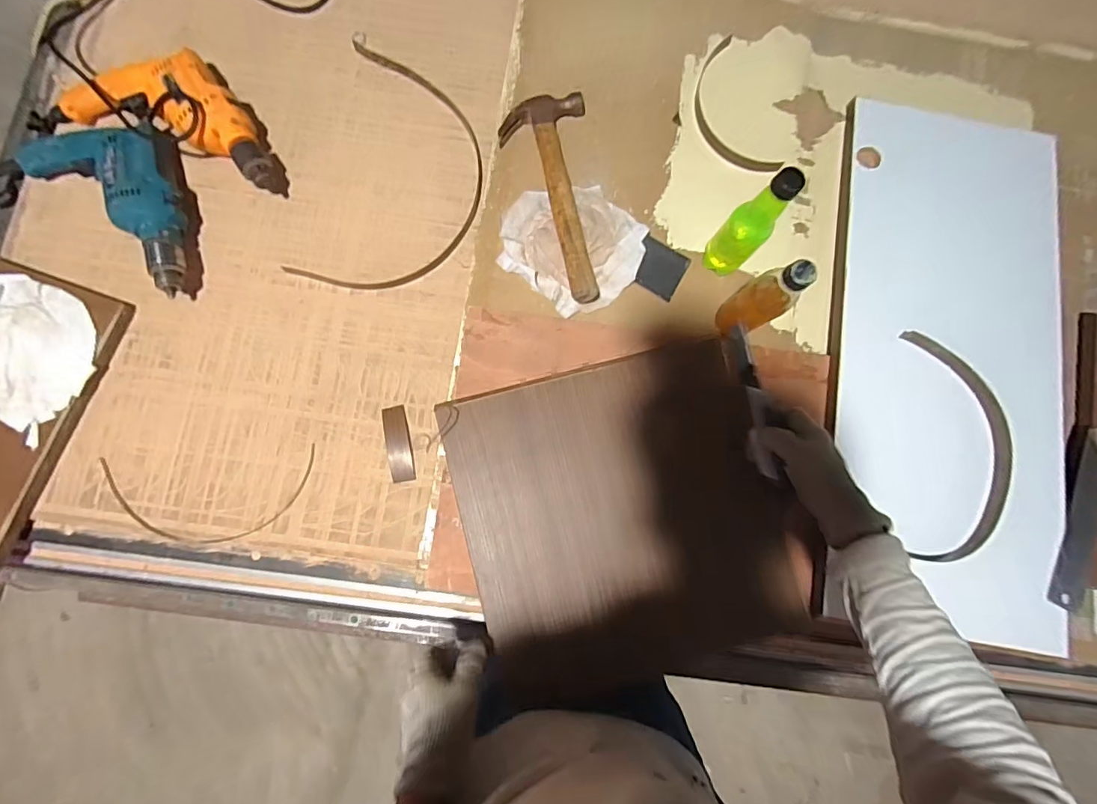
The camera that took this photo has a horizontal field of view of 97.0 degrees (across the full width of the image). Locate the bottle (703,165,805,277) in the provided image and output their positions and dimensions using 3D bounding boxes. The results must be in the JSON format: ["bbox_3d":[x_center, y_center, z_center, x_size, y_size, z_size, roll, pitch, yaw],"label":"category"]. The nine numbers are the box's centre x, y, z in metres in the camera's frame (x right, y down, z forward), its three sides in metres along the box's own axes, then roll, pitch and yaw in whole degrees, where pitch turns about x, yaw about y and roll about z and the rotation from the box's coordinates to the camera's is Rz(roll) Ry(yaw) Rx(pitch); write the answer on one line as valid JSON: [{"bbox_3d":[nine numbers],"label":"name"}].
[{"bbox_3d":[0.248,-0.214,0.607,0.048,0.192,0.046,-4,82,-4],"label":"bottle"}]

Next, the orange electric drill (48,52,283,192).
[{"bbox_3d":[-0.513,-0.411,0.670,0.321,0.070,0.140,20,81,0],"label":"orange electric drill"}]

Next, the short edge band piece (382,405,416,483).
[{"bbox_3d":[-0.200,0.056,0.651,0.033,0.009,0.101,-9,82,-4],"label":"short edge band piece"}]

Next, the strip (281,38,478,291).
[{"bbox_3d":[-0.214,-0.335,0.706,0.235,0.012,0.369,12,81,-2],"label":"strip"}]

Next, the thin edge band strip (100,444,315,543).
[{"bbox_3d":[-0.442,0.123,0.630,0.270,0.006,0.117,-4,82,-4],"label":"thin edge band strip"}]

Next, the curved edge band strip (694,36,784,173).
[{"bbox_3d":[0.272,-0.440,0.740,0.094,0.015,0.223,-19,83,-6],"label":"curved edge band strip"}]

